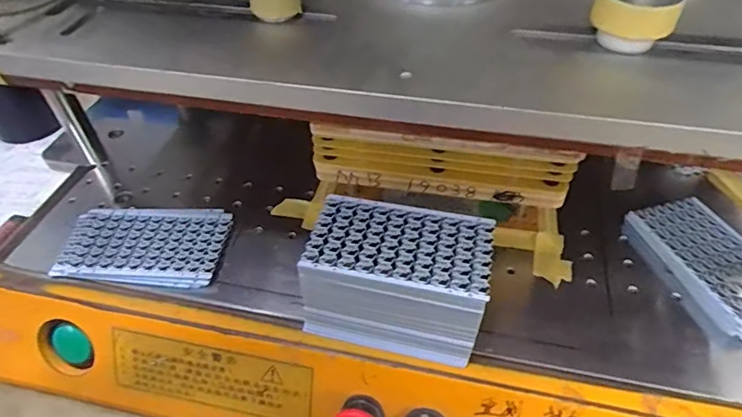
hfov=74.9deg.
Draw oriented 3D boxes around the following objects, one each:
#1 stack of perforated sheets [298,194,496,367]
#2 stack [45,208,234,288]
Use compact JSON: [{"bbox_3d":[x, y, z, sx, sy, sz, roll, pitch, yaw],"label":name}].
[{"bbox_3d":[0.018,0.047,0.331,0.113,0.069,0.071,10,48,10],"label":"stack of perforated sheets"},{"bbox_3d":[-0.183,0.028,0.394,0.125,0.009,0.072,4,47,4],"label":"stack"}]

